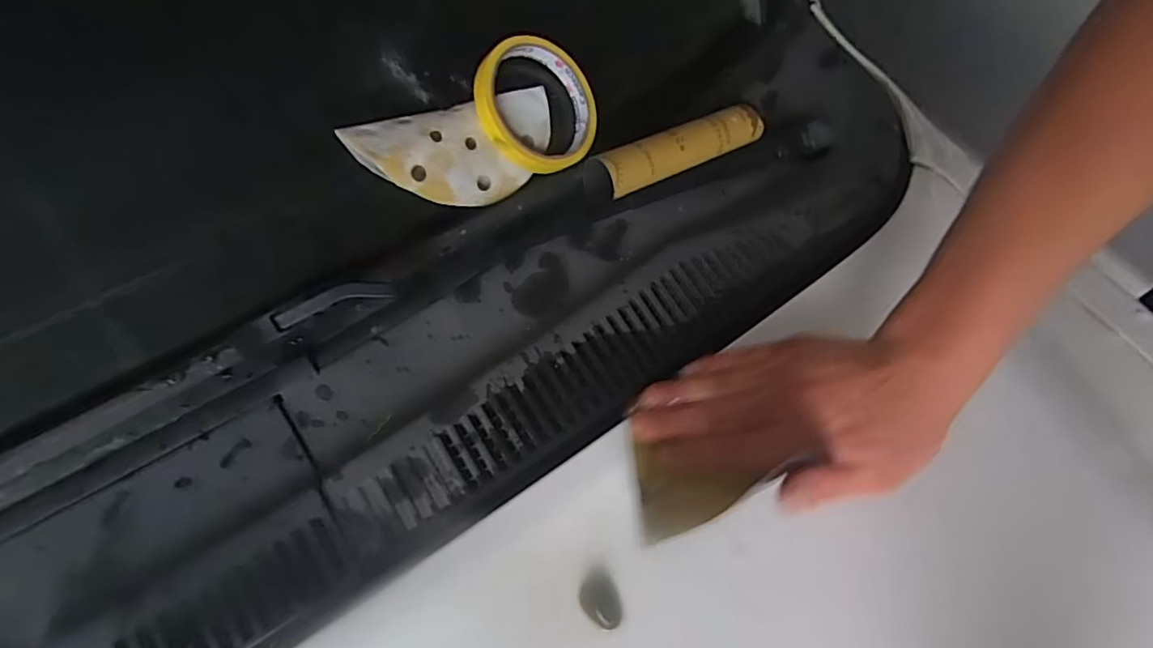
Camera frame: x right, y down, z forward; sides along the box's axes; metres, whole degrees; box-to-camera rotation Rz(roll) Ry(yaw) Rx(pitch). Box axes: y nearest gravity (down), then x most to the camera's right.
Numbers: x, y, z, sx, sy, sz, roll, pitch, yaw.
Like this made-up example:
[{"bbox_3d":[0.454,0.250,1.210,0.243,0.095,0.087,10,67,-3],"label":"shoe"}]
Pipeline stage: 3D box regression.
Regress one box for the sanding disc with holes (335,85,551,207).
[{"bbox_3d":[-0.072,-0.113,0.389,0.141,0.019,0.065,-25,103,-32],"label":"sanding disc with holes"}]

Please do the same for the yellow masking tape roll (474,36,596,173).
[{"bbox_3d":[-0.026,-0.150,0.406,0.089,0.014,0.087,2,86,-33],"label":"yellow masking tape roll"}]

